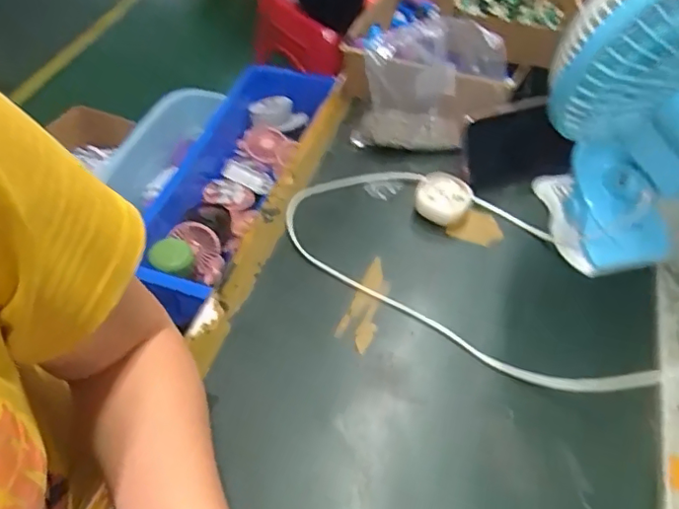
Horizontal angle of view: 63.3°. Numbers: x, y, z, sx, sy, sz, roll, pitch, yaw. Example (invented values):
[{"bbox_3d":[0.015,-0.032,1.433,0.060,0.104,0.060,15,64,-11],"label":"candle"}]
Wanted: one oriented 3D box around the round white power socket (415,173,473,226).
[{"bbox_3d":[0.109,-0.060,0.589,0.055,0.025,0.053,1,51,-2],"label":"round white power socket"}]

